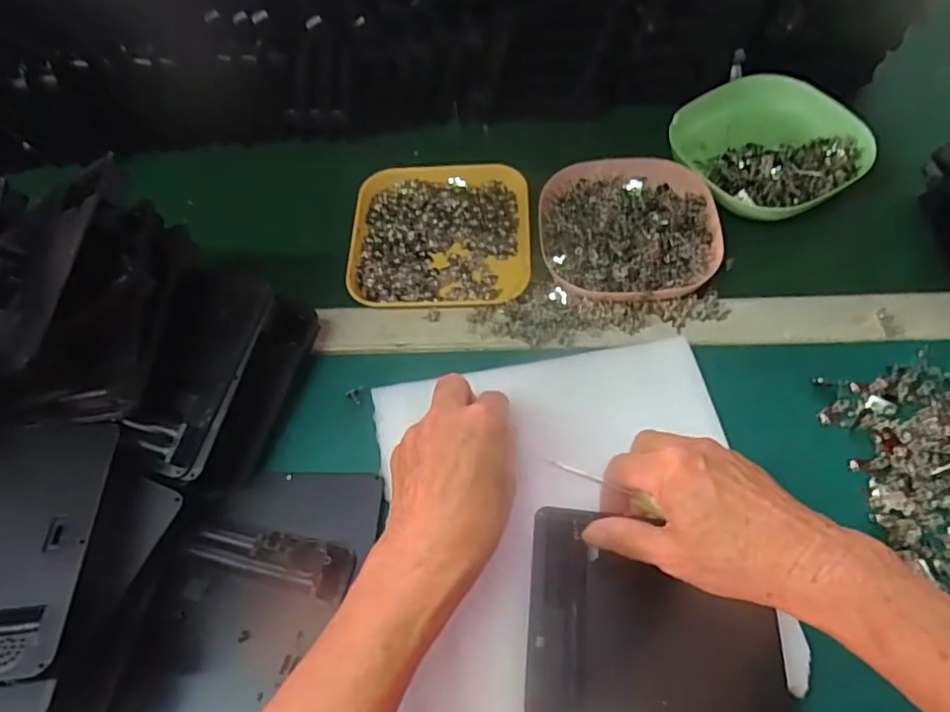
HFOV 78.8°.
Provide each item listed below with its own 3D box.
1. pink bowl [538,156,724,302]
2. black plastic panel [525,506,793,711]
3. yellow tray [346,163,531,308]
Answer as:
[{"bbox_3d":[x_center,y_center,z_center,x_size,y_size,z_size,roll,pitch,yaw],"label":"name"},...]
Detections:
[{"bbox_3d":[0.122,-0.103,0.467,0.139,0.037,0.142,2,61,5],"label":"pink bowl"},{"bbox_3d":[0.099,0.148,0.319,0.137,0.010,0.111,8,64,0],"label":"black plastic panel"},{"bbox_3d":[-0.029,-0.105,0.491,0.147,0.022,0.147,0,61,4],"label":"yellow tray"}]

